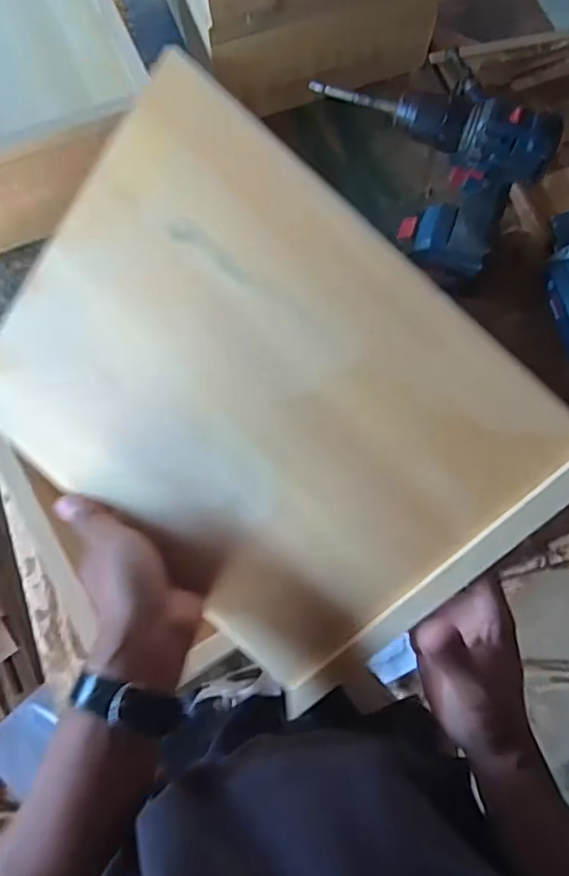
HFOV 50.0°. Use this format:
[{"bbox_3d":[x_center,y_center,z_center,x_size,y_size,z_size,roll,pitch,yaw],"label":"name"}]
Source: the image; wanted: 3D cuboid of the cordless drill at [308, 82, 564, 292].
[{"bbox_3d":[0.150,-0.279,0.659,0.213,0.221,0.068,34,76,10],"label":"cordless drill"}]

